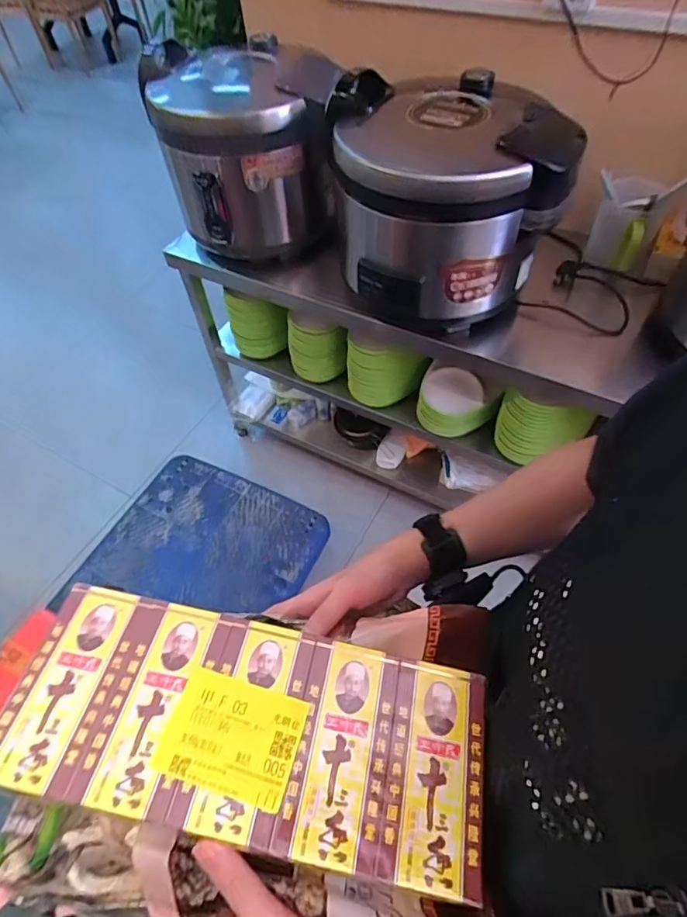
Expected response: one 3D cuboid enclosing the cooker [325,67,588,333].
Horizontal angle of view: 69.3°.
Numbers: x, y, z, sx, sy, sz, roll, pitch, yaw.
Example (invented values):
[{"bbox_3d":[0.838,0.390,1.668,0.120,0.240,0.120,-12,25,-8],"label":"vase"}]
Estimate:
[{"bbox_3d":[0.182,-0.499,0.969,0.360,0.330,0.375,-9,54,-4],"label":"cooker"}]

